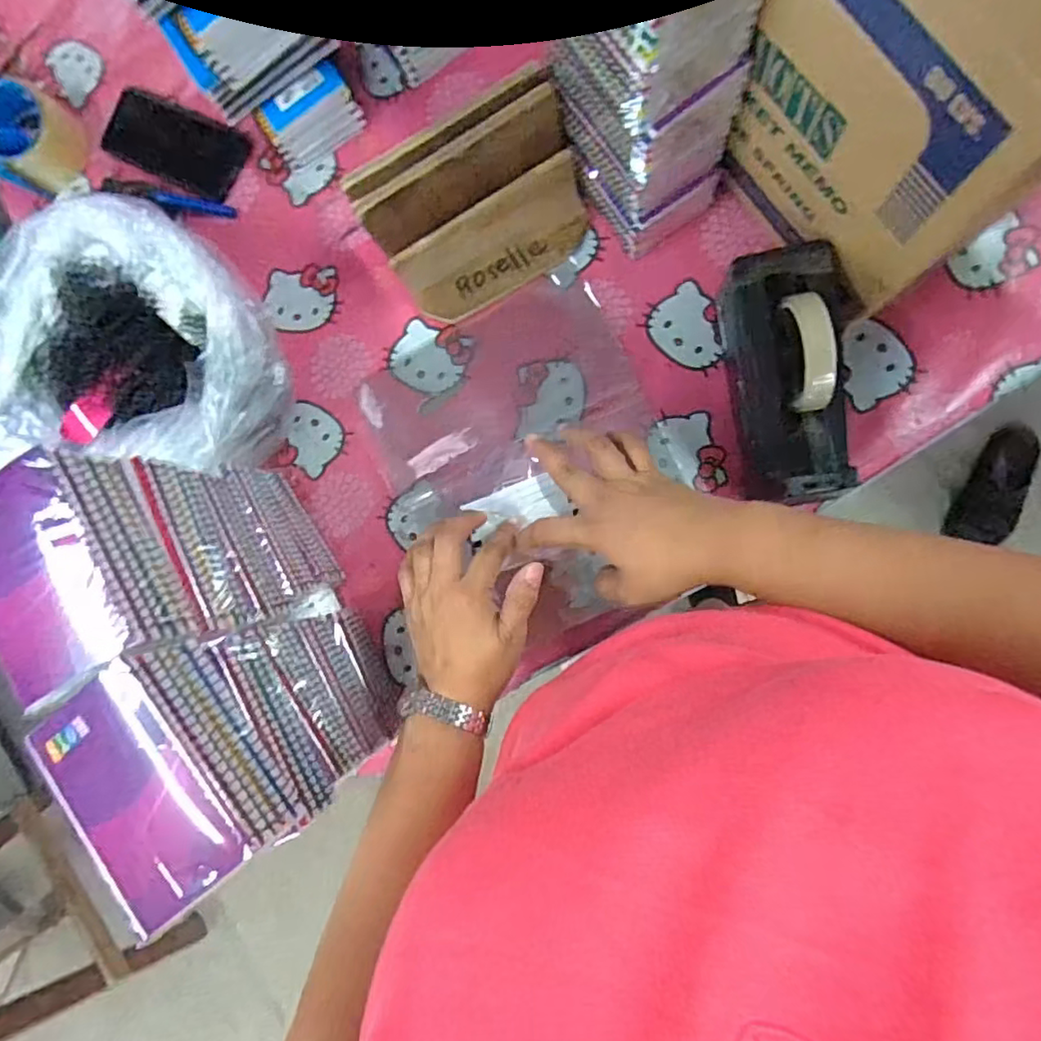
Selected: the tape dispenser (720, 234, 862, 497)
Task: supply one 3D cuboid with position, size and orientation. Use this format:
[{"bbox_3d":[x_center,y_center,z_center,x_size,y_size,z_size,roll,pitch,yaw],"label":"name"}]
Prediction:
[{"bbox_3d":[0.220,-0.114,0.508,0.075,0.127,0.196,-6,87,8],"label":"tape dispenser"}]

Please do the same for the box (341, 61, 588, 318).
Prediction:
[{"bbox_3d":[-0.038,-0.280,0.550,0.188,0.126,0.106,-25,85,7],"label":"box"}]

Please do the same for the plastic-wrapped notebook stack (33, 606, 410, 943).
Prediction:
[{"bbox_3d":[-0.195,0.157,0.466,0.087,0.274,0.135,-34,84,6],"label":"plastic-wrapped notebook stack"}]

